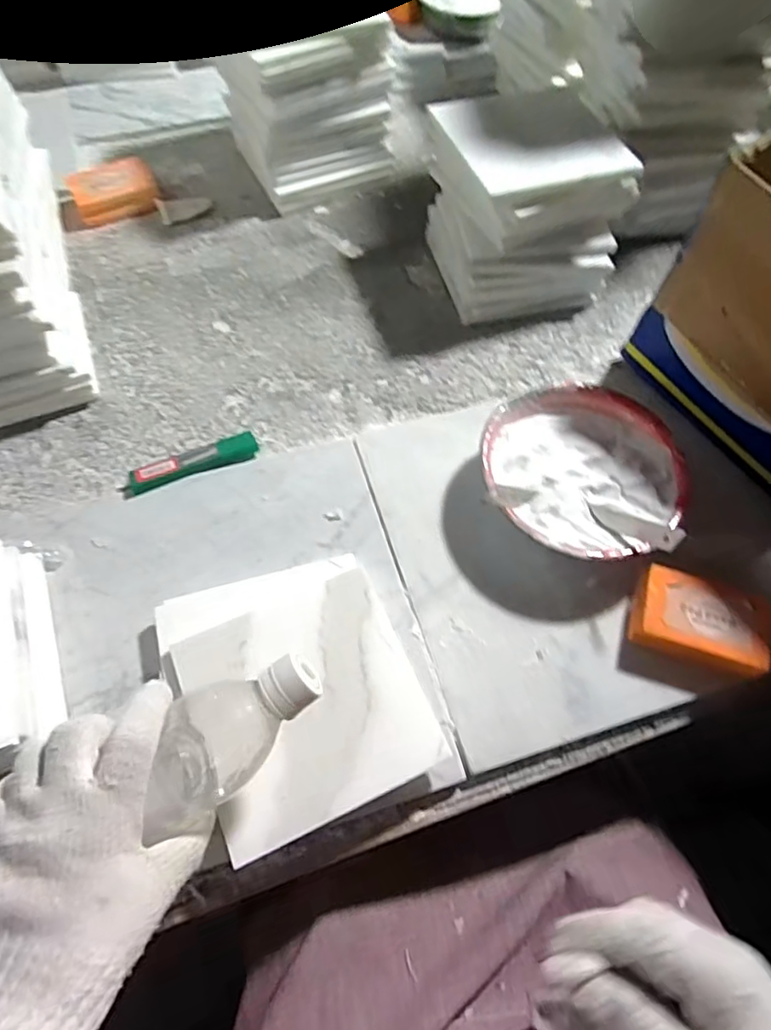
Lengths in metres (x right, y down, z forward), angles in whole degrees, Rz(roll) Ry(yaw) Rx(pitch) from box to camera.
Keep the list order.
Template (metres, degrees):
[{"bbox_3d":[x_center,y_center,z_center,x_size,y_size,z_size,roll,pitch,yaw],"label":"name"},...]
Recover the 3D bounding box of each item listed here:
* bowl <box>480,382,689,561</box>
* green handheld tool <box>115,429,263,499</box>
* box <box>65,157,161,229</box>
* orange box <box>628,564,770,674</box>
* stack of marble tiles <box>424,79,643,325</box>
[{"bbox_3d":[0.165,-0.033,0.500,0.163,0.059,0.167,0,64,0],"label":"bowl"},{"bbox_3d":[-0.177,-0.046,0.522,0.123,0.015,0.024,-22,66,-10],"label":"green handheld tool"},{"bbox_3d":[-0.327,-0.392,0.698,0.095,0.036,0.073,-24,66,-11],"label":"box"},{"bbox_3d":[0.242,0.084,0.449,0.093,0.038,0.057,18,66,9],"label":"orange box"},{"bbox_3d":[0.147,-0.327,0.612,0.172,0.147,0.172,-14,65,-6],"label":"stack of marble tiles"}]

